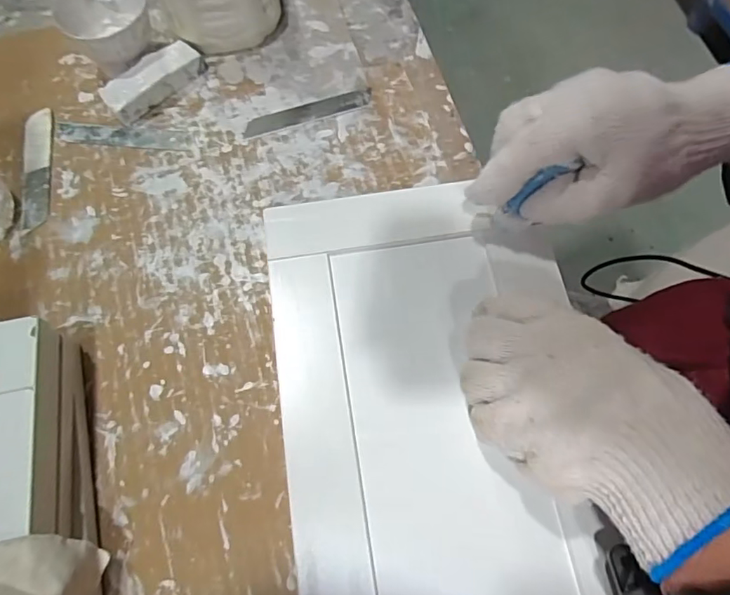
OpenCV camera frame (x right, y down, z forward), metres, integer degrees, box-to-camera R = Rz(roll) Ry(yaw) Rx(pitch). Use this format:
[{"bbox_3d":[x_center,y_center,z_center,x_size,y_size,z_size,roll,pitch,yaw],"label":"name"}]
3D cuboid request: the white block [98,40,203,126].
[{"bbox_3d":[-0.158,-0.162,0.388,0.075,0.023,0.026,-43,72,-14],"label":"white block"}]

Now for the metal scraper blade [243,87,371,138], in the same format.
[{"bbox_3d":[-0.042,-0.139,0.386,0.097,0.004,0.017,-18,68,-5],"label":"metal scraper blade"}]

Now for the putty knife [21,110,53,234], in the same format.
[{"bbox_3d":[-0.236,-0.094,0.372,0.019,0.007,0.100,-10,67,-1],"label":"putty knife"}]

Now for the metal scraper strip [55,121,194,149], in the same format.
[{"bbox_3d":[-0.178,-0.120,0.381,0.099,0.004,0.018,3,68,4],"label":"metal scraper strip"}]

